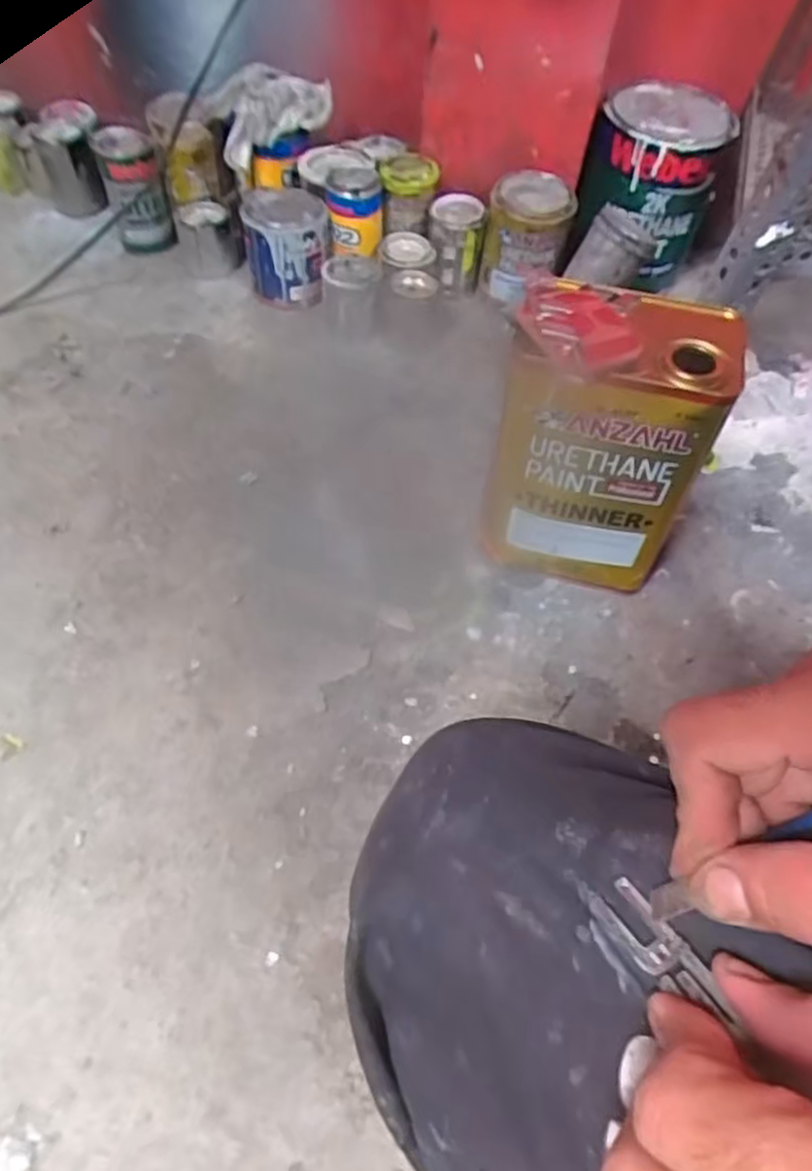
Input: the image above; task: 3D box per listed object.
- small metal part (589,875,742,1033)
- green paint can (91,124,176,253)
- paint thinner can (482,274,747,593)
[{"bbox_3d":[0.078,0.110,0.216,0.016,0.004,0.048,-32,50,-24],"label":"small metal part"},{"bbox_3d":[-0.375,-0.545,0.999,0.077,0.146,0.076,2,54,-2],"label":"green paint can"},{"bbox_3d":[0.162,-0.118,0.635,0.165,0.260,0.121,15,54,7],"label":"paint thinner can"}]

